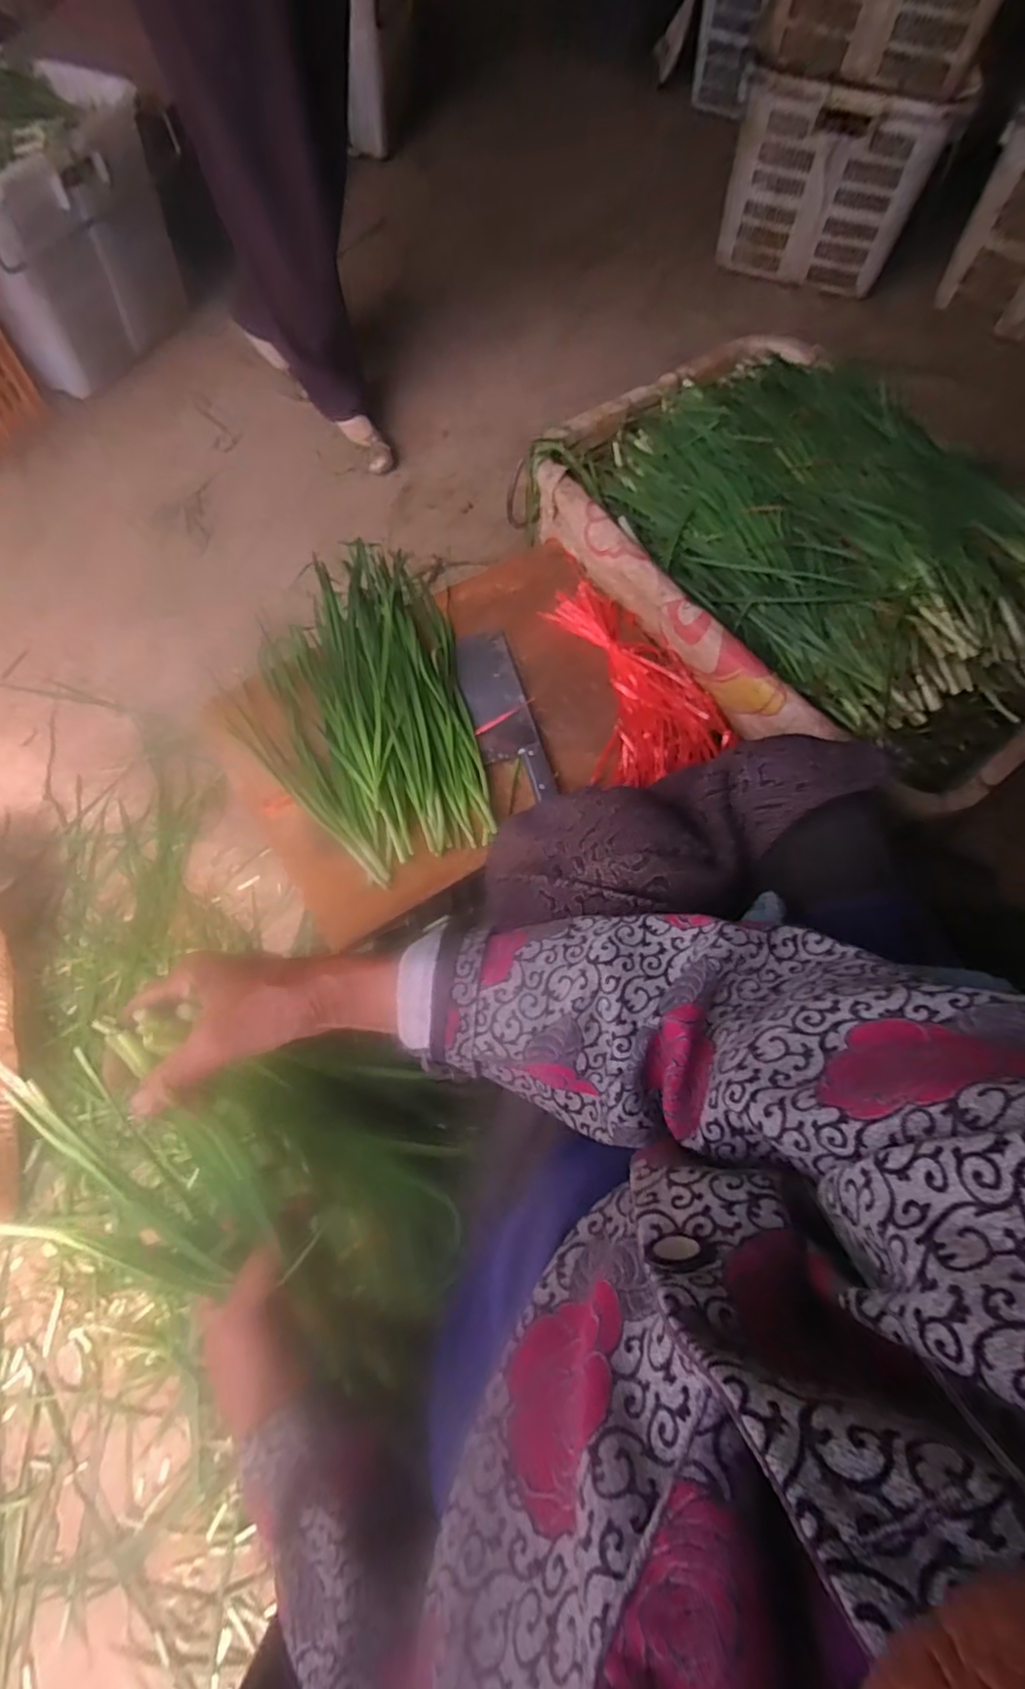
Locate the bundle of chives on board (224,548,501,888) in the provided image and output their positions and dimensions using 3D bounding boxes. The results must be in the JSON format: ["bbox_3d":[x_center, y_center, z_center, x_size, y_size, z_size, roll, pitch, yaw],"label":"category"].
[{"bbox_3d":[-0.191,-0.177,0.768,0.267,0.034,0.476,-10,68,-7],"label":"bundle of chives on board"}]

